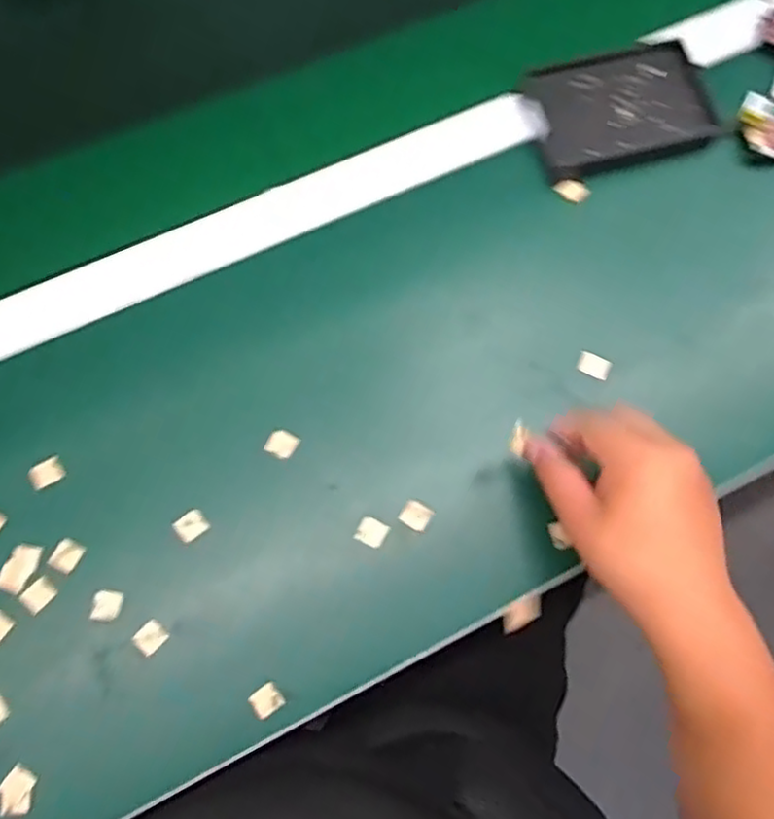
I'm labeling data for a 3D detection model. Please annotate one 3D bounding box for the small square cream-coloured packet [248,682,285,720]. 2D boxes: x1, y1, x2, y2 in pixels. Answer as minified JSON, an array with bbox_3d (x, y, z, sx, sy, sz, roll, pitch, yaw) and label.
[{"bbox_3d":[-0.074,0.177,0.420,0.018,0.006,0.016,-36,79,-11],"label":"small square cream-coloured packet"}]

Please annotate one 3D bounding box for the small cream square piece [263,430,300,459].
[{"bbox_3d":[-0.070,0.023,0.463,0.018,0.005,0.018,31,76,5],"label":"small cream square piece"}]

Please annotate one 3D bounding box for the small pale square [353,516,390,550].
[{"bbox_3d":[-0.010,0.080,0.452,0.019,0.005,0.017,28,75,5],"label":"small pale square"}]

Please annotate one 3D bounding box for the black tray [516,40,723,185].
[{"bbox_3d":[0.177,-0.233,0.537,0.141,0.018,0.089,-17,76,-7],"label":"black tray"}]

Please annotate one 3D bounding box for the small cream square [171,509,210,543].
[{"bbox_3d":[-0.126,0.075,0.447,0.019,0.004,0.017,-39,80,-12],"label":"small cream square"}]

